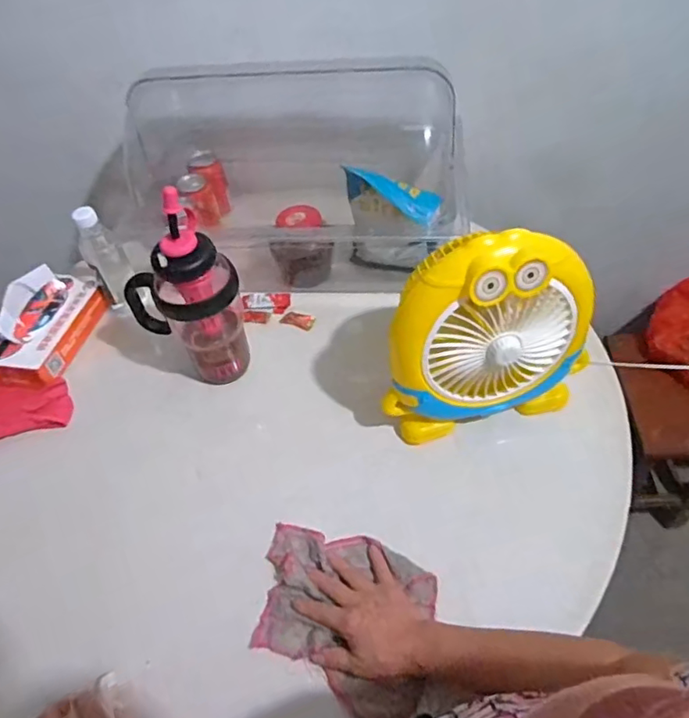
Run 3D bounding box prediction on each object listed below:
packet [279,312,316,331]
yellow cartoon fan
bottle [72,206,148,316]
[{"bbox_3d":[-0.077,-0.065,0.912,0.057,0.006,0.029,17,54,18],"label":"packet"},{"bbox_3d":[0.170,-0.032,0.689,0.252,0.270,0.114,-12,51,-5],"label":"yellow cartoon fan"},{"bbox_3d":[-0.378,-0.151,0.898,0.061,0.178,0.062,-25,53,-15],"label":"bottle"}]

